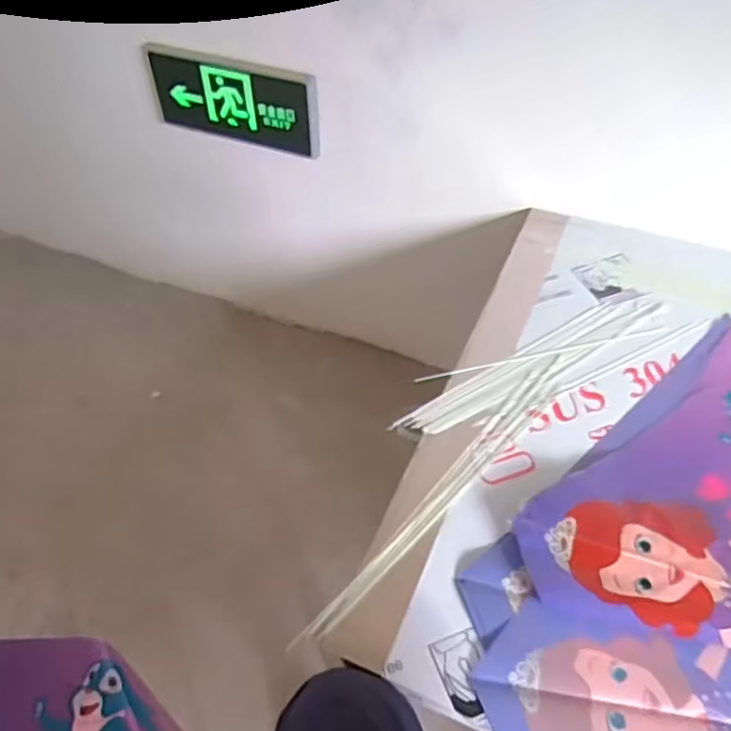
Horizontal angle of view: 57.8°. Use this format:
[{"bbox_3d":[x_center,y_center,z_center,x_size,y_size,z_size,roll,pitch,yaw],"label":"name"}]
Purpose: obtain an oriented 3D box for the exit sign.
[{"bbox_3d":[-0.245,-0.478,1.200,0.353,0.156,0.023,21,51,20],"label":"exit sign"}]

